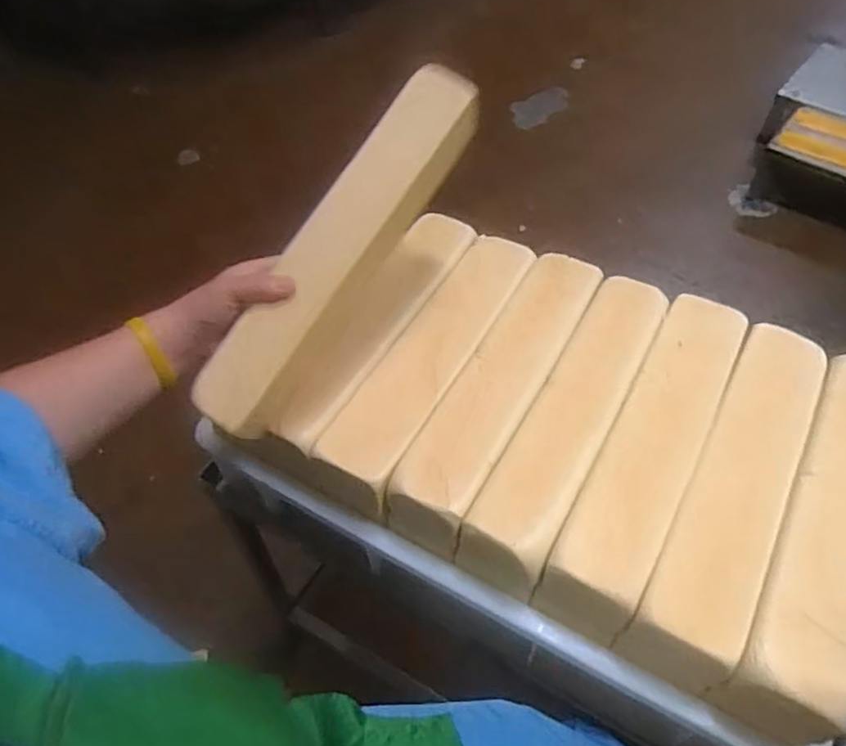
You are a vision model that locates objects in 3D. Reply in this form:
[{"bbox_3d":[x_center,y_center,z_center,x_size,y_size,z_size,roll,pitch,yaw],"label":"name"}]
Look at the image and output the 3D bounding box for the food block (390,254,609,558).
[{"bbox_3d":[0.083,0.022,0.666,0.087,0.074,0.356,24,56,20],"label":"food block"}]

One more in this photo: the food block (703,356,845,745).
[{"bbox_3d":[0.348,0.131,0.563,0.081,0.084,0.347,24,57,20],"label":"food block"}]

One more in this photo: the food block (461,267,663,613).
[{"bbox_3d":[0.145,0.048,0.646,0.081,0.078,0.336,24,57,20],"label":"food block"}]

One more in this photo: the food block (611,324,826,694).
[{"bbox_3d":[0.280,0.101,0.592,0.078,0.086,0.339,24,57,20],"label":"food block"}]

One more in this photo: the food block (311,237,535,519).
[{"bbox_3d":[0.012,-0.008,0.683,0.074,0.071,0.340,23,56,19],"label":"food block"}]

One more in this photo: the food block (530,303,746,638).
[{"bbox_3d":[0.213,0.075,0.618,0.082,0.090,0.337,24,56,20],"label":"food block"}]

